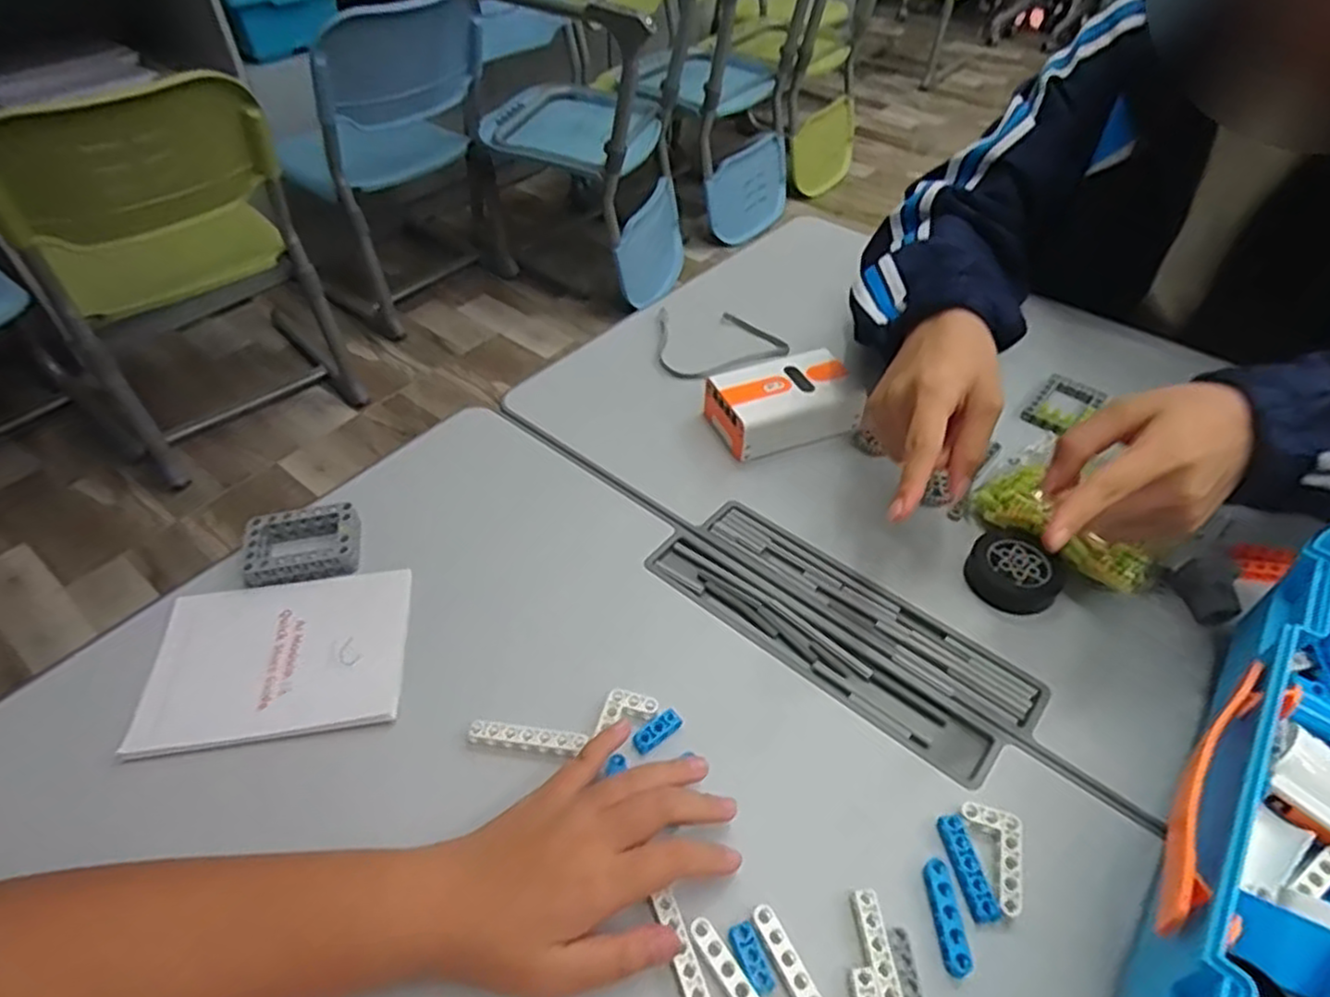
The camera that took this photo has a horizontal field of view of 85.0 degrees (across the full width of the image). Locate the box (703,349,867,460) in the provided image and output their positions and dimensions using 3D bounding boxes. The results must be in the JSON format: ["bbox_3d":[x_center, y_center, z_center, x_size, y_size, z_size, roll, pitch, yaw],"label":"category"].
[{"bbox_3d":[0.098,-0.080,0.600,0.114,0.039,0.070,-16,49,-15],"label":"box"}]

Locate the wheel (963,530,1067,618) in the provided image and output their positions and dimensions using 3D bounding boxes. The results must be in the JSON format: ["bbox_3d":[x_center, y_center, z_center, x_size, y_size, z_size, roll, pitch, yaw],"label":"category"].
[{"bbox_3d":[0.239,0.051,0.498,0.059,0.019,0.055,0,47,0],"label":"wheel"}]

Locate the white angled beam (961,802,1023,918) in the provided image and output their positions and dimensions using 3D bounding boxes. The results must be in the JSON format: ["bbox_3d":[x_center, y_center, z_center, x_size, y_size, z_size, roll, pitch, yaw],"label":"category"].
[{"bbox_3d":[0.176,0.185,0.376,0.025,0.009,0.053,-5,47,-5],"label":"white angled beam"}]

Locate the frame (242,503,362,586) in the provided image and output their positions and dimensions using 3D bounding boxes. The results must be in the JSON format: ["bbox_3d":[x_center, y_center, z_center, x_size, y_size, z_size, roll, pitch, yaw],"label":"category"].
[{"bbox_3d":[-0.254,0.030,0.509,0.075,0.025,0.052,-14,48,-13],"label":"frame"}]

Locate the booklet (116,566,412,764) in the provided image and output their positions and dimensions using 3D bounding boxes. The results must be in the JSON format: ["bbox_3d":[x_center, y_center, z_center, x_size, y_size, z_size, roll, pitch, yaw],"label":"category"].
[{"bbox_3d":[-0.241,0.098,0.456,0.149,0.008,0.110,-6,49,-7],"label":"booklet"}]

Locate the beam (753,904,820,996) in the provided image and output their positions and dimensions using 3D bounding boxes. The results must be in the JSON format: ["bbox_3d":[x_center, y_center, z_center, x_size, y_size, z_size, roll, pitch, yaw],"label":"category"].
[{"bbox_3d":[0.063,0.224,0.336,0.011,0.004,0.069,-21,50,-19],"label":"beam"}]

